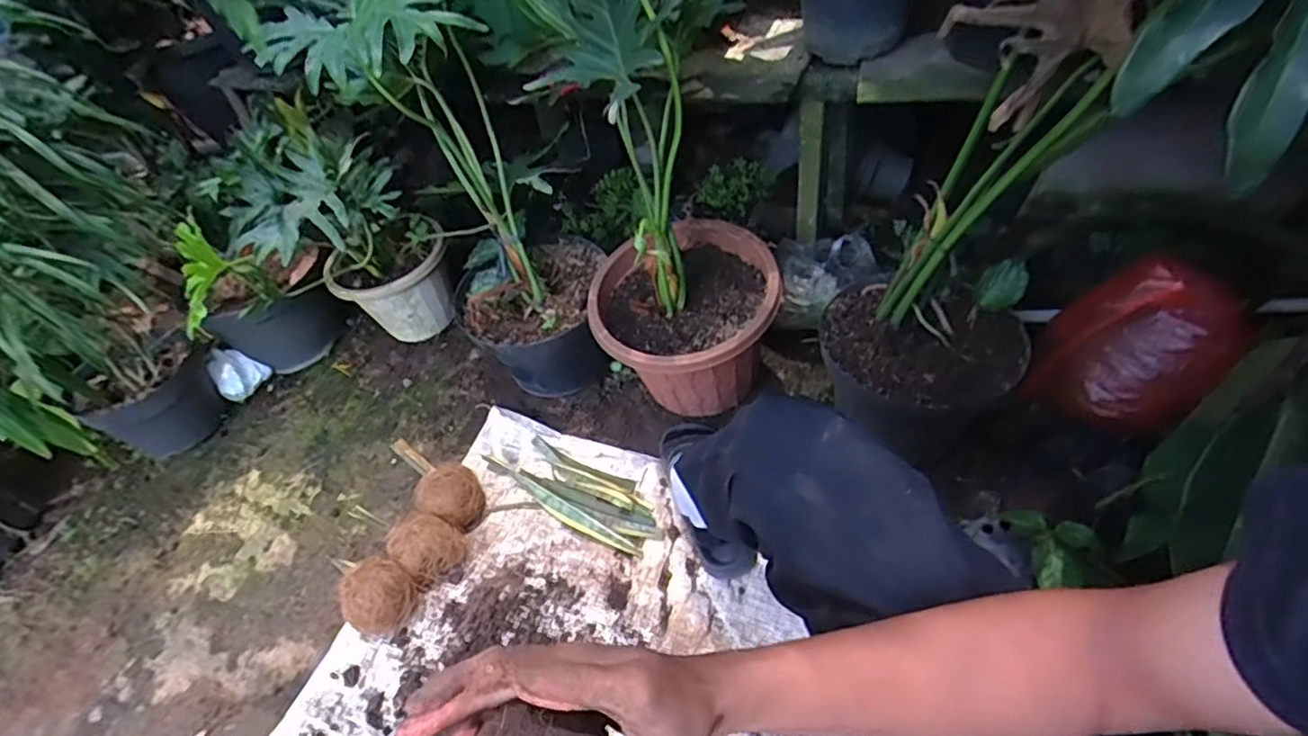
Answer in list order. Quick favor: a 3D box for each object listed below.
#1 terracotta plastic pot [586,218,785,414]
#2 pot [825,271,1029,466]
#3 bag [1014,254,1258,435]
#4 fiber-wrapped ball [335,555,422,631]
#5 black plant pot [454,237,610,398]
[{"bbox_3d":[0.050,-0.060,1.003,0.276,0.238,0.271,-7,45,7],"label":"terracotta plastic pot"},{"bbox_3d":[0.377,0.011,0.920,0.256,0.199,0.245,-7,45,7],"label":"pot"},{"bbox_3d":[0.682,-0.030,0.882,0.214,0.179,0.153,24,56,33],"label":"bag"},{"bbox_3d":[-0.387,0.326,0.876,0.091,0.089,0.090,-7,45,7],"label":"fiber-wrapped ball"},{"bbox_3d":[-0.202,-0.079,1.116,0.260,0.224,0.261,-8,45,6],"label":"black plant pot"}]

